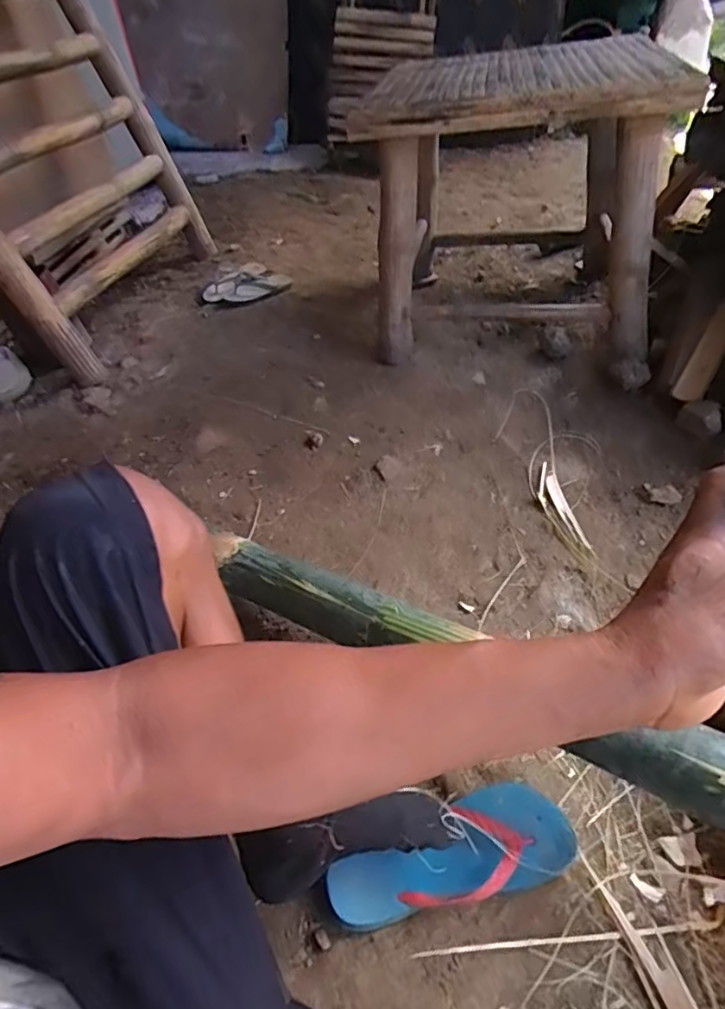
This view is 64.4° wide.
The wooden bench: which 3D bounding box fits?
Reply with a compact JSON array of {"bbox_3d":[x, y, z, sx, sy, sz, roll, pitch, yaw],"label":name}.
[{"bbox_3d":[0.364,-0.715,1.379,0.617,0.539,0.680,4,47,15],"label":"wooden bench"}]

